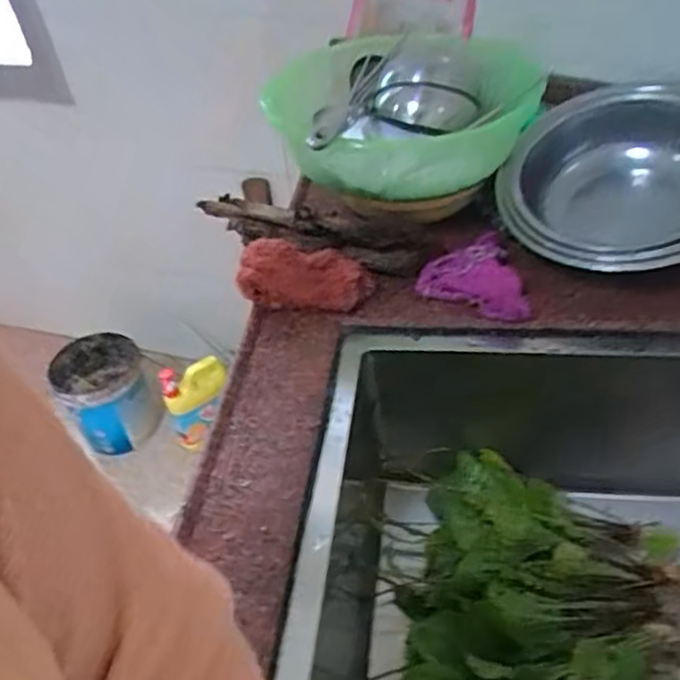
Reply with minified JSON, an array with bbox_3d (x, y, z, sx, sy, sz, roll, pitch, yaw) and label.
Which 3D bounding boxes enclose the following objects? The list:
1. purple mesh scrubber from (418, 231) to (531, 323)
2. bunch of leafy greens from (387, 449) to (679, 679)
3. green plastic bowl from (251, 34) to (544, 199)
[{"bbox_3d":[0.145,-0.063,0.692,0.109,0.045,0.085,18,46,26],"label":"purple mesh scrubber"},{"bbox_3d":[0.199,0.259,0.617,0.288,0.079,0.315,3,41,11],"label":"bunch of leafy greens"},{"bbox_3d":[0.049,-0.235,0.726,0.236,0.116,0.282,-33,47,-28],"label":"green plastic bowl"}]

